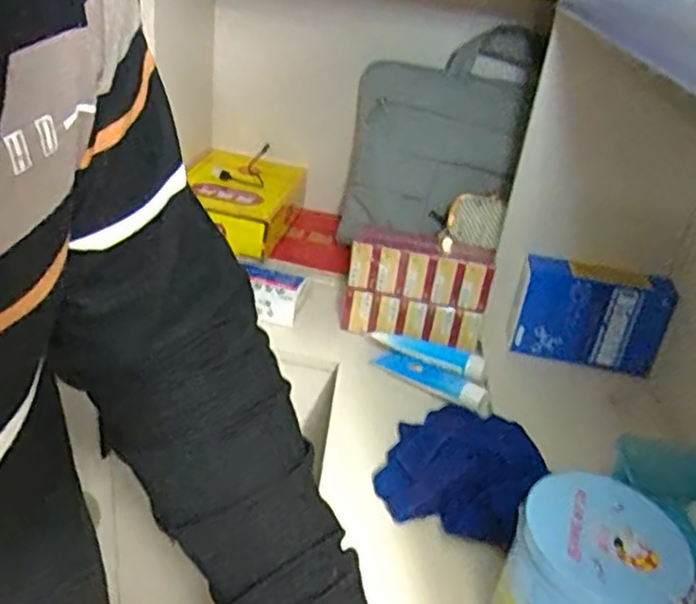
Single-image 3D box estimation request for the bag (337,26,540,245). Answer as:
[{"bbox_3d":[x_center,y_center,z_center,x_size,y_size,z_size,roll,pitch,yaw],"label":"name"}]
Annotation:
[{"bbox_3d":[0.108,-0.207,0.897,0.208,0.276,0.046,13,14,12],"label":"bag"}]

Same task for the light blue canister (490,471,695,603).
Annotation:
[{"bbox_3d":[0.157,0.195,0.464,0.106,0.111,0.102,30,37,33],"label":"light blue canister"}]

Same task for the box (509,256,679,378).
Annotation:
[{"bbox_3d":[0.276,0.016,0.798,0.168,0.124,0.048,15,8,12],"label":"box"}]

